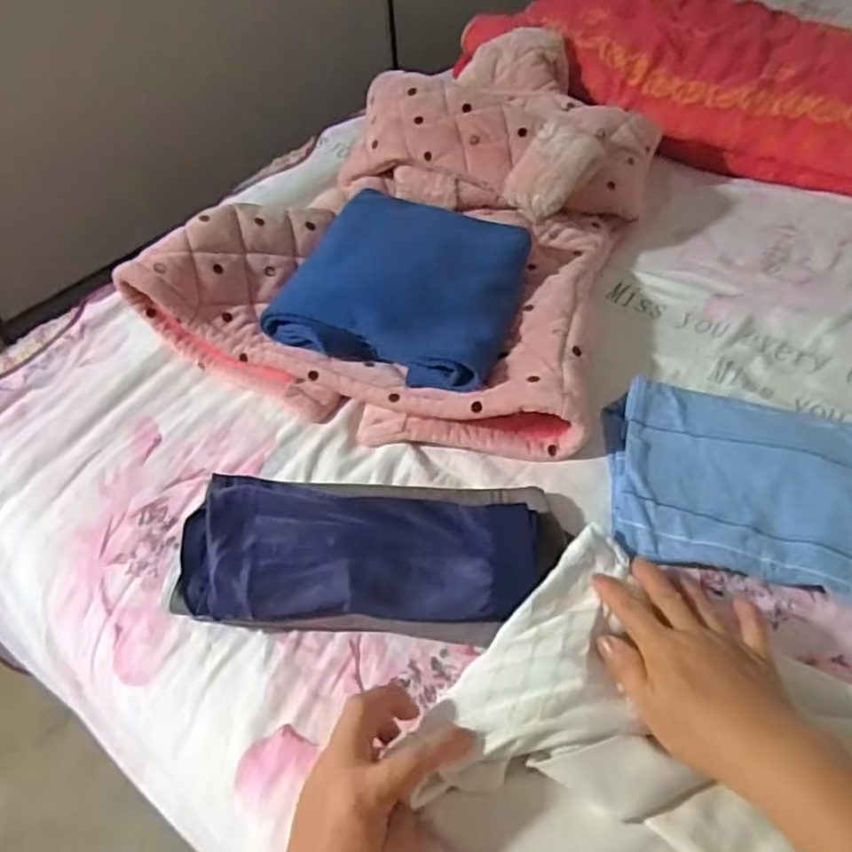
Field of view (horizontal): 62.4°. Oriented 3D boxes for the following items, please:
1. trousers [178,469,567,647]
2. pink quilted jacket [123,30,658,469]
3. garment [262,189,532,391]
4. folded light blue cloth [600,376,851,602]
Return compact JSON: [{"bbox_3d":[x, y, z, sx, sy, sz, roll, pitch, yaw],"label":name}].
[{"bbox_3d":[-0.043,0.090,0.530,0.273,0.032,0.132,1,47,7],"label":"trousers"},{"bbox_3d":[0.053,-0.233,0.758,0.409,0.122,0.581,21,53,24],"label":"pink quilted jacket"},{"bbox_3d":[-0.013,-0.147,0.677,0.213,0.068,0.211,14,50,18],"label":"garment"},{"bbox_3d":[0.264,0.049,0.541,0.253,0.030,0.161,14,50,18],"label":"folded light blue cloth"}]

